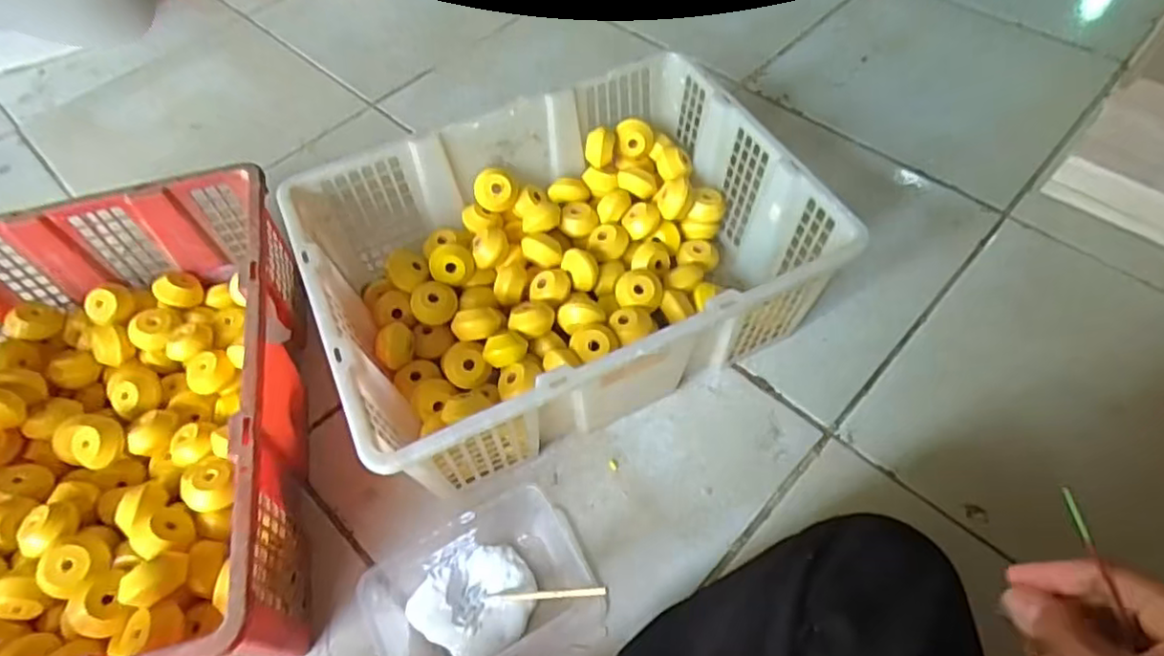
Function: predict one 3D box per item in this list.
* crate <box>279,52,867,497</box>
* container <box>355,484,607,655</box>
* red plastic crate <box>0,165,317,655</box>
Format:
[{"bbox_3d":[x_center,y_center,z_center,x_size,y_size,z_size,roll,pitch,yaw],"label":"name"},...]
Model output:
[{"bbox_3d":[-0.019,-0.062,0.680,0.462,0.170,0.342,-24,57,-12],"label":"crate"},{"bbox_3d":[-0.088,0.223,0.547,0.191,0.077,0.126,-24,57,-11],"label":"container"},{"bbox_3d":[-0.433,0.102,0.593,0.352,0.174,0.480,-16,56,-7],"label":"red plastic crate"}]

